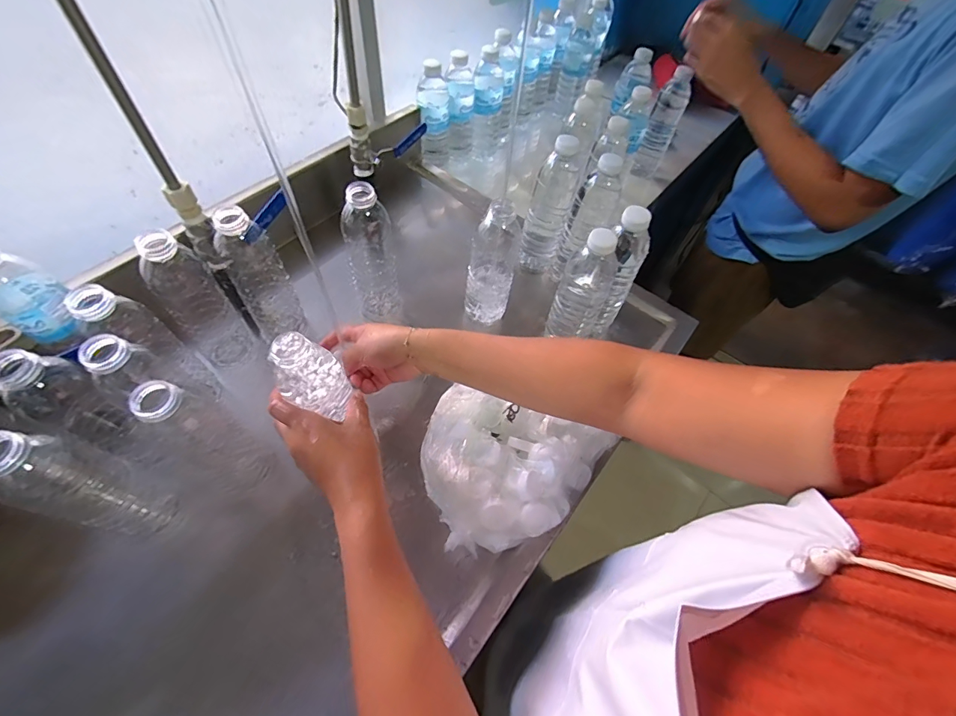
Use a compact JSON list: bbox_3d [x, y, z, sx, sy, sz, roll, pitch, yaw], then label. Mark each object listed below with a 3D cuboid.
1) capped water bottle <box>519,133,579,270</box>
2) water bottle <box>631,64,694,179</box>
[{"bbox_3d":[0.105,-0.219,0.625,0.059,0.204,0.055,17,58,6],"label":"capped water bottle"},{"bbox_3d":[0.370,-0.465,0.851,0.057,0.197,0.056,27,59,12],"label":"water bottle"}]

